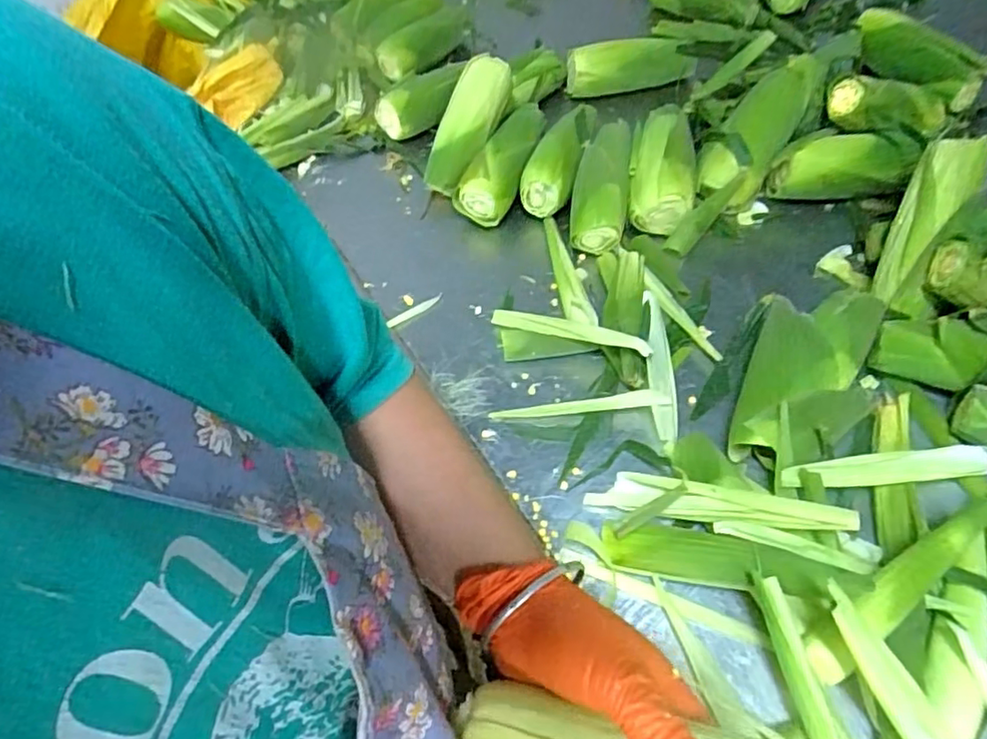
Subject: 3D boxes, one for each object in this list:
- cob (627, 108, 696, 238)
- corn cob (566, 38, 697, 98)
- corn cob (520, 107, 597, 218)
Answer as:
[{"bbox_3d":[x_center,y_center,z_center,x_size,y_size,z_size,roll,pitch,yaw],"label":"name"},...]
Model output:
[{"bbox_3d":[0.219,-0.260,0.778,0.074,0.060,0.187,9,57,11],"label":"cob"},{"bbox_3d":[0.205,-0.469,0.941,0.184,0.066,0.063,-3,56,3],"label":"corn cob"},{"bbox_3d":[0.089,-0.285,0.817,0.068,0.051,0.176,14,58,14],"label":"corn cob"}]

